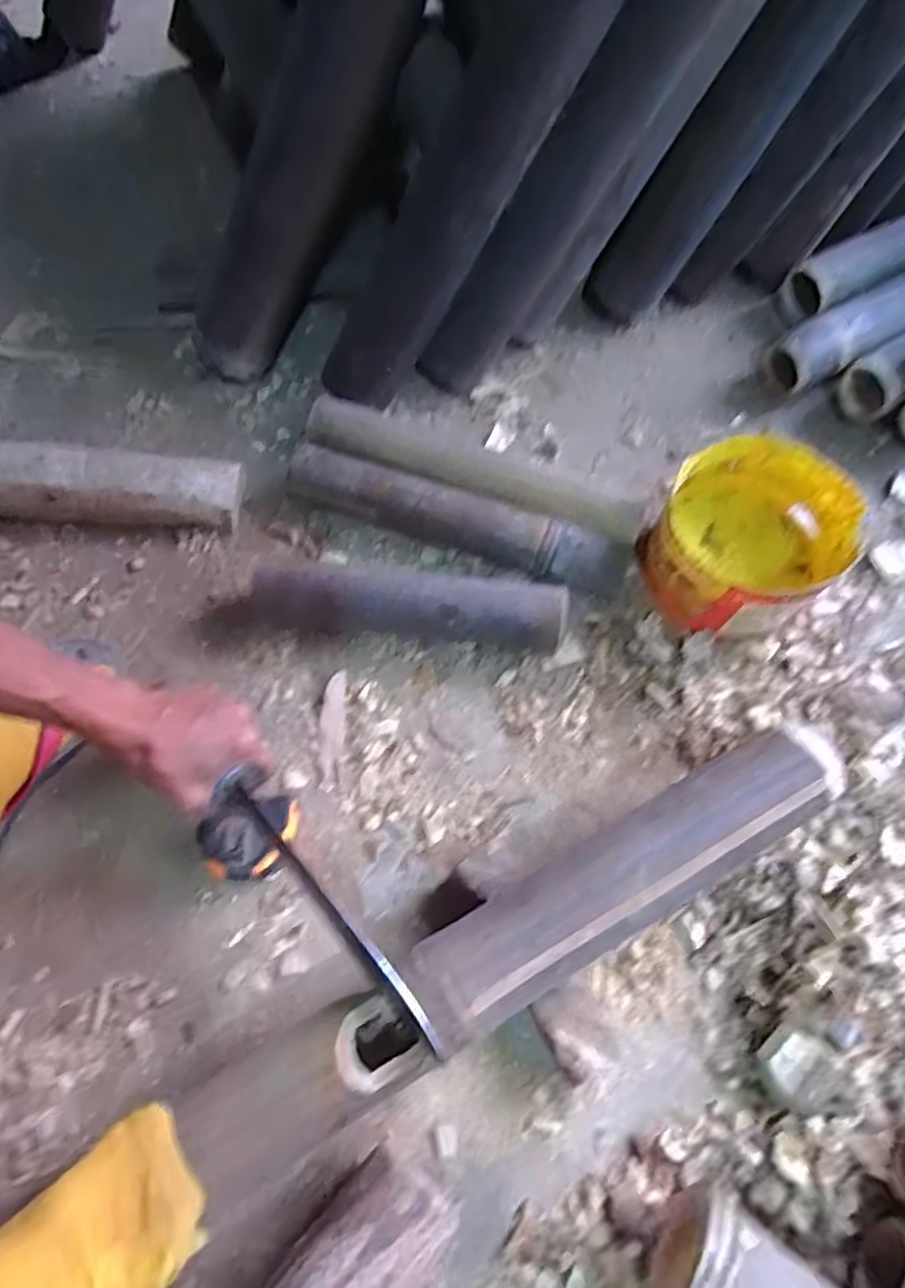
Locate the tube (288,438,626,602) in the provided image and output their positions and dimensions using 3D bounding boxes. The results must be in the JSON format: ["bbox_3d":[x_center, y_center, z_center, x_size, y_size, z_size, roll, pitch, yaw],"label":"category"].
[{"bbox_3d":[-0.002,-0.113,0.621,0.325,0.057,0.050,19,70,7],"label":"tube"}]

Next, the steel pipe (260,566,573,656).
[{"bbox_3d":[-0.037,-0.029,0.593,0.266,0.065,0.049,4,69,2],"label":"steel pipe"}]

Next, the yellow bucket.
[{"bbox_3d":[0.246,-0.088,0.582,0.142,0.087,0.156,37,73,13],"label":"yellow bucket"}]

